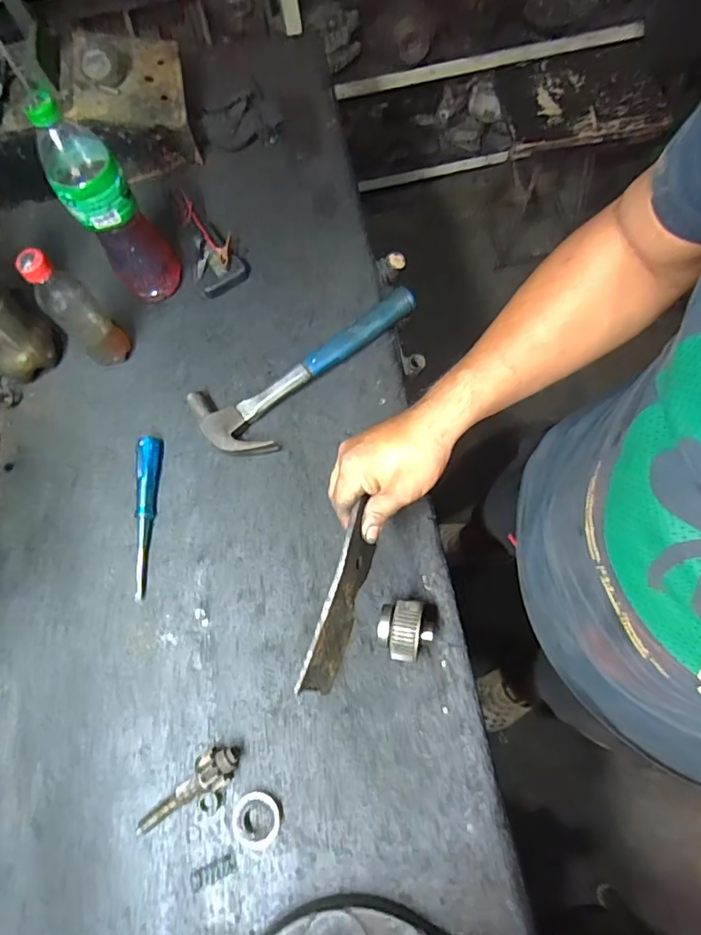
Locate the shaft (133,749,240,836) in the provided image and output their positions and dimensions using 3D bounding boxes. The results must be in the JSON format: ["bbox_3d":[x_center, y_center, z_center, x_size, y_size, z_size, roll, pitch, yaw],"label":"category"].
[{"bbox_3d":[-0.173,0.340,0.541,0.126,0.039,0.037,-39,75,4],"label":"shaft"}]

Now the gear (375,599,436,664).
[{"bbox_3d":[0.061,0.179,0.568,0.060,0.063,0.065,11,71,8],"label":"gear"}]

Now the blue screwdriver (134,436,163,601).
[{"bbox_3d":[-0.256,0.059,0.648,0.031,0.027,0.202,-5,72,0],"label":"blue screwdriver"}]

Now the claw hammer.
[{"bbox_3d":[-0.052,-0.140,0.693,0.329,0.031,0.119,-39,75,-10],"label":"claw hammer"}]

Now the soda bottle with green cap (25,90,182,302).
[{"bbox_3d":[-0.293,-0.316,0.635,0.088,0.265,0.078,-32,74,-8],"label":"soda bottle with green cap"}]

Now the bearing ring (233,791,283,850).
[{"bbox_3d":[-0.098,0.365,0.529,0.050,0.013,0.053,-1,70,4],"label":"bearing ring"}]

